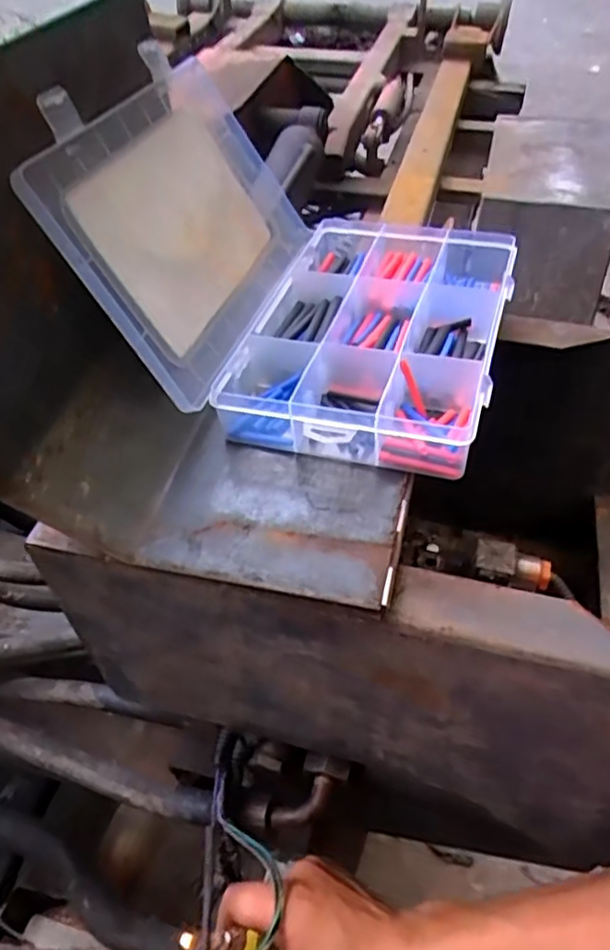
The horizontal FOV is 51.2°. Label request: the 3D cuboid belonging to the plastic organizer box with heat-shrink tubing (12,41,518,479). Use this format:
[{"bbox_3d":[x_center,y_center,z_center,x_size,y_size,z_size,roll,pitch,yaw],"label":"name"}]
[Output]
[{"bbox_3d":[0.004,-0.129,0.351,0.217,0.120,0.206,13,51,12],"label":"plastic organizer box with heat-shrink tubing"}]

